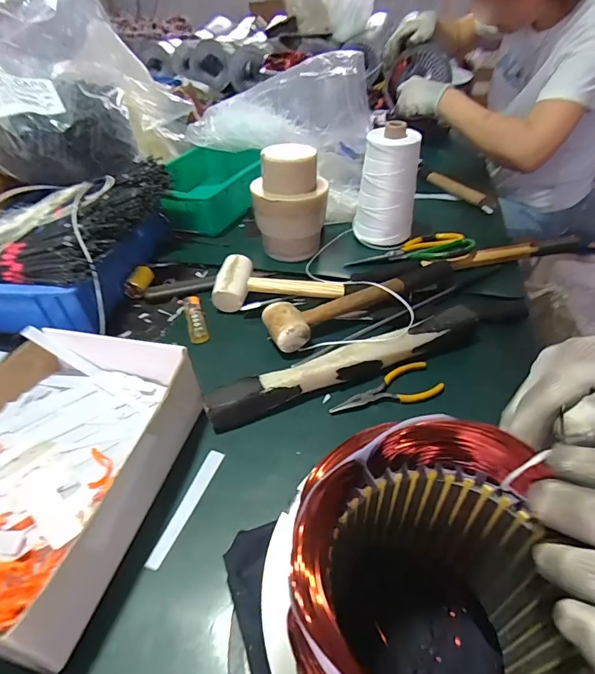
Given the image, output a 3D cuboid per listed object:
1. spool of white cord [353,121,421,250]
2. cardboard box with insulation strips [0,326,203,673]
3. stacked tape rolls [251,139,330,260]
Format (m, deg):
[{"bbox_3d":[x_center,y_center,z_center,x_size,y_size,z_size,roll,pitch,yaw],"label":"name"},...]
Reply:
[{"bbox_3d":[0.138,-0.227,0.639,0.081,0.164,0.078,-1,42,0],"label":"spool of white cord"},{"bbox_3d":[-0.212,0.104,0.354,0.197,0.073,0.246,10,43,12],"label":"cardboard box with insulation strips"},{"bbox_3d":[-0.011,-0.192,0.611,0.108,0.156,0.091,-4,42,-3],"label":"stacked tape rolls"}]

